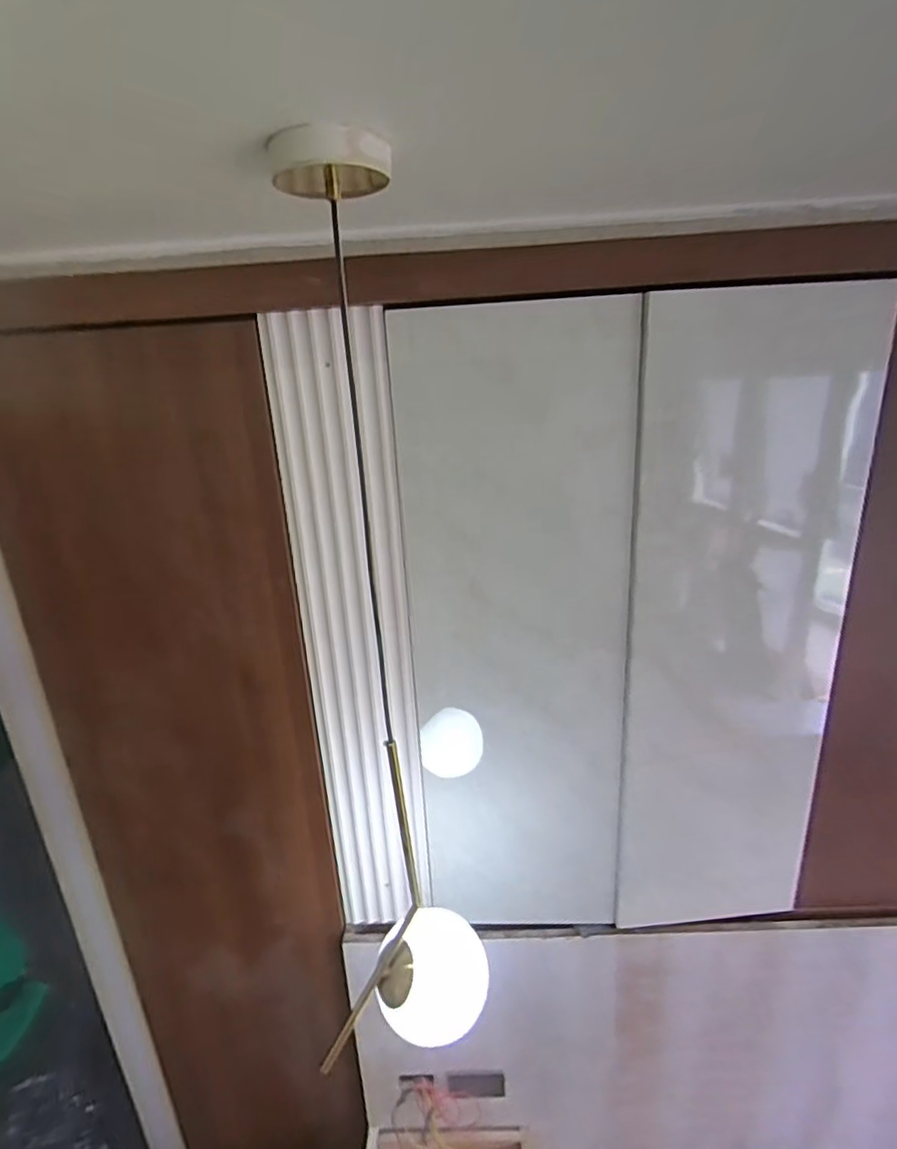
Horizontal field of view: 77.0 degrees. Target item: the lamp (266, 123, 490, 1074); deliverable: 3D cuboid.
[{"bbox_3d":[-0.052,0.112,0.629,0.146,0.985,0.142,1,19,14],"label":"lamp"}]

